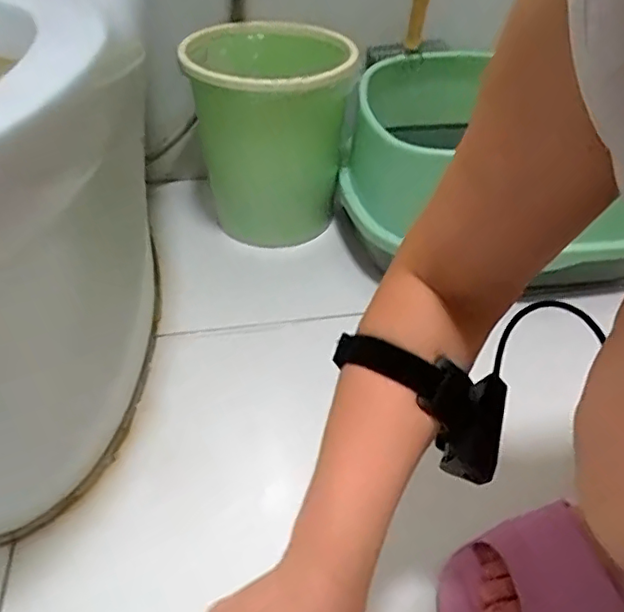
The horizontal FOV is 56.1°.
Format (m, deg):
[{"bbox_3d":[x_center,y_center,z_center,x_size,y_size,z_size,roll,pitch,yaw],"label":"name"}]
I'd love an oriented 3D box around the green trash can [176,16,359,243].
[{"bbox_3d":[-0.053,-0.247,0.862,0.218,0.275,0.244,3,42,0],"label":"green trash can"}]

